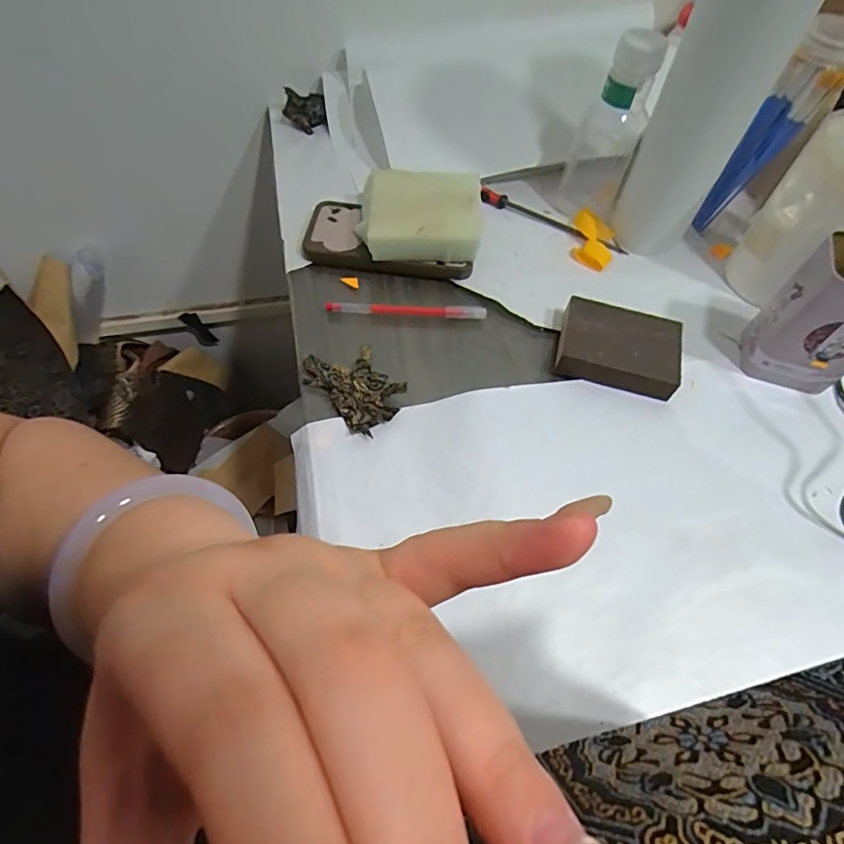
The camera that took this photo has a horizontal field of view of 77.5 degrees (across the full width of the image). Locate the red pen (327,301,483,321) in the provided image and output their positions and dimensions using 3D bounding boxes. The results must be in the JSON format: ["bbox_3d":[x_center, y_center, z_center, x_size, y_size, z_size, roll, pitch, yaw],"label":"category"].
[{"bbox_3d":[-0.014,-0.103,0.474,0.142,0.011,0.009,3,58,-3],"label":"red pen"}]

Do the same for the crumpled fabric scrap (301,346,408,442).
[{"bbox_3d":[-0.055,-0.033,0.431,0.057,0.014,0.091,-36,67,-24],"label":"crumpled fabric scrap"}]

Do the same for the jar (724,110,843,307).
[{"bbox_3d":[0.340,-0.174,0.457,0.065,0.152,0.070,2,58,-3],"label":"jar"}]

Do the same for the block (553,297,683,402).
[{"bbox_3d":[0.167,-0.063,0.451,0.098,0.023,0.076,16,58,5],"label":"block"}]

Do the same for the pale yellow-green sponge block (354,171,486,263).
[{"bbox_3d":[-0.002,-0.195,0.502,0.117,0.050,0.094,5,58,-2],"label":"pale yellow-green sponge block"}]

